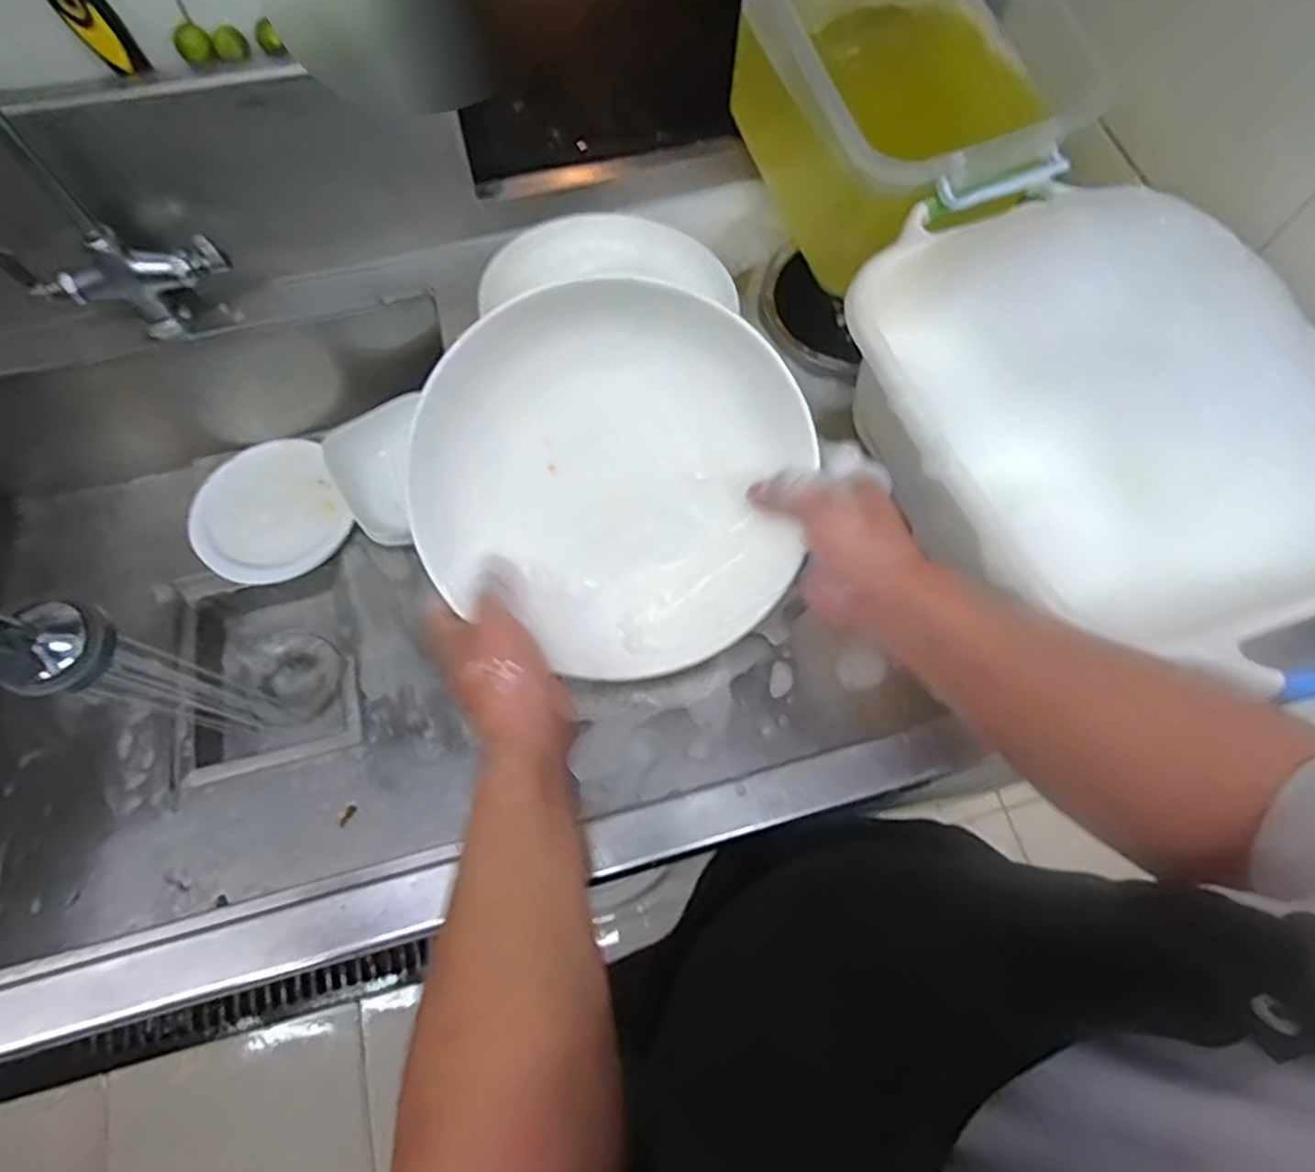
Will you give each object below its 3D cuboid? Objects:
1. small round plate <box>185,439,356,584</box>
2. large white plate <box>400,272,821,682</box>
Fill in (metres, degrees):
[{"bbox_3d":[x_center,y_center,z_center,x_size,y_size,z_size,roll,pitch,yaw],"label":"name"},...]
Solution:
[{"bbox_3d":[-0.461,-0.087,0.864,0.164,0.019,0.170,0,67,-1],"label":"small round plate"},{"bbox_3d":[-0.024,-0.063,0.478,0.240,0.042,0.250,-2,118,-3],"label":"large white plate"}]

